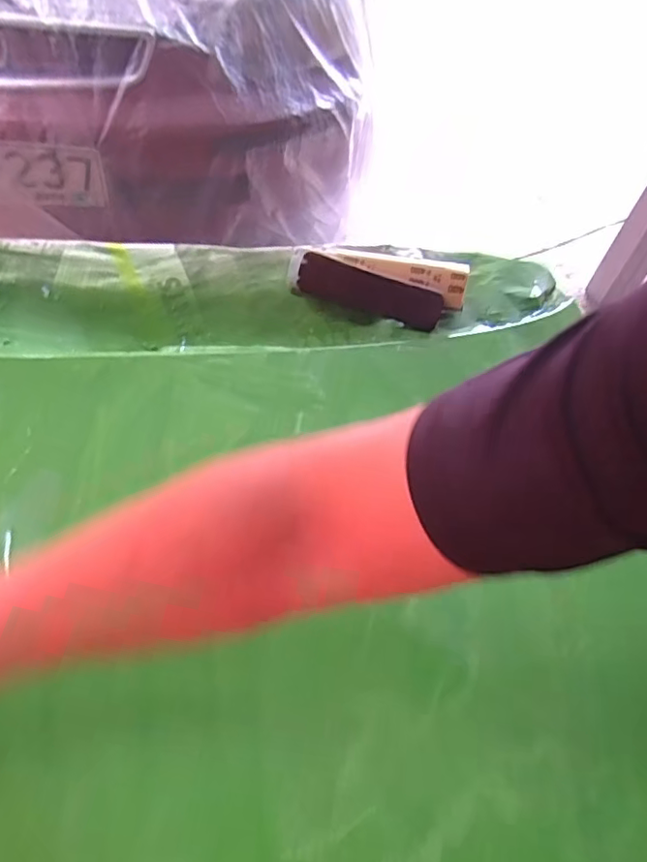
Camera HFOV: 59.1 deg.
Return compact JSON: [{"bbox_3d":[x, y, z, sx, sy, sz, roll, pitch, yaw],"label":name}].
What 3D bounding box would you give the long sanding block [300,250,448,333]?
[{"bbox_3d":[0.051,-0.147,0.606,0.155,0.047,0.018,16,54,-9],"label":"long sanding block"}]

